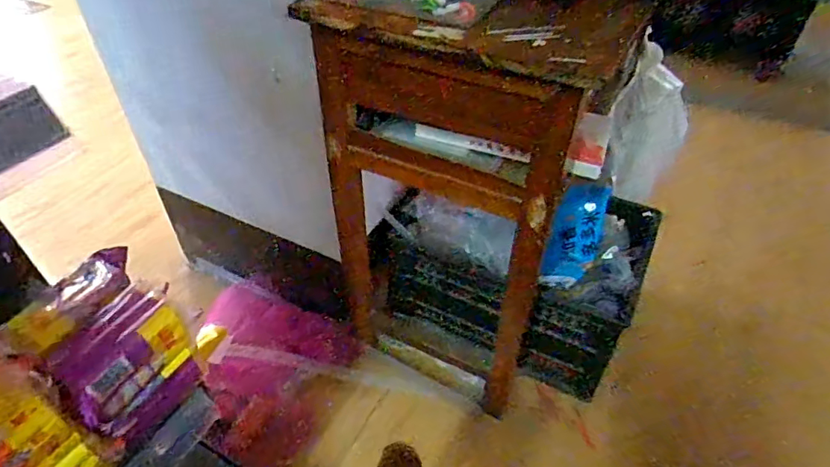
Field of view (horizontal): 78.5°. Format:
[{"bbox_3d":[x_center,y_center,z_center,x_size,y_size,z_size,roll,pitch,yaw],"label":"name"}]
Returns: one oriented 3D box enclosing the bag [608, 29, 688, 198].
[{"bbox_3d":[0.450,-0.189,0.996,0.137,0.341,0.068,17,47,17],"label":"bag"}]

